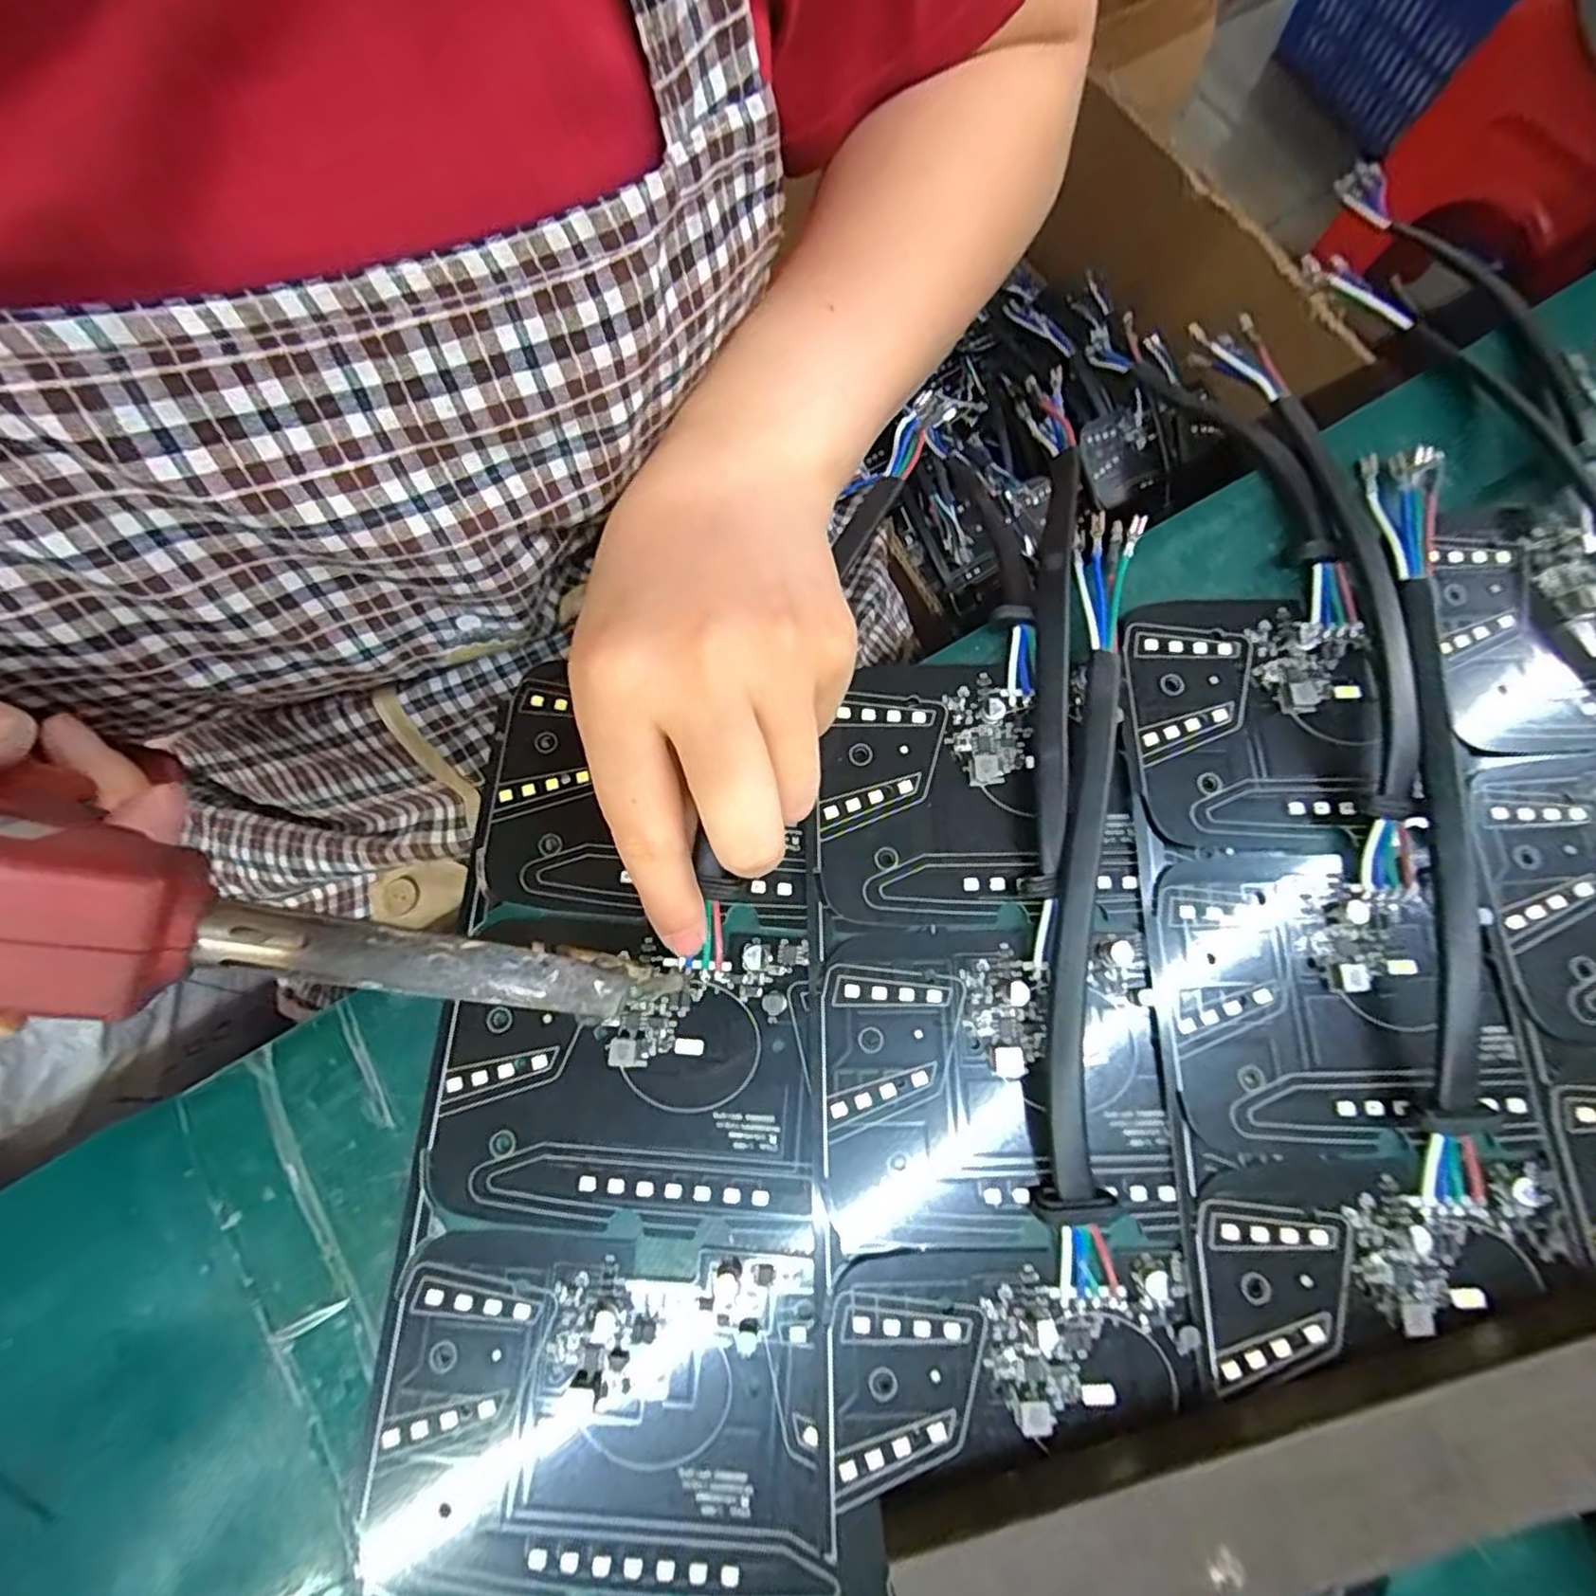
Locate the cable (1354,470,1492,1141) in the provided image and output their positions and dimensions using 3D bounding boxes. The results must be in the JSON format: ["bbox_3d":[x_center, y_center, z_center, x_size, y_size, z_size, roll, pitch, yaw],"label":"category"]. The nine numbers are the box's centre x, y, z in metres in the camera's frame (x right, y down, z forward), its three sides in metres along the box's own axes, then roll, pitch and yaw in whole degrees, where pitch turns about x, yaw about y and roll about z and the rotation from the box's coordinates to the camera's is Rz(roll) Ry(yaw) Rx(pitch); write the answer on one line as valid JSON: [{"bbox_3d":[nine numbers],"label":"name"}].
[{"bbox_3d":[0.176,-0.014,0.200,0.016,0.022,0.198,7,76,3],"label":"cable"}]

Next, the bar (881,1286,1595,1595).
[{"bbox_3d":[0.124,0.152,0.163,0.206,0.017,0.031,-15,76,-2],"label":"bar"}]

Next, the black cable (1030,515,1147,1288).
[{"bbox_3d":[0.081,0.016,0.197,0.024,0.015,0.213,7,76,3],"label":"black cable"}]

